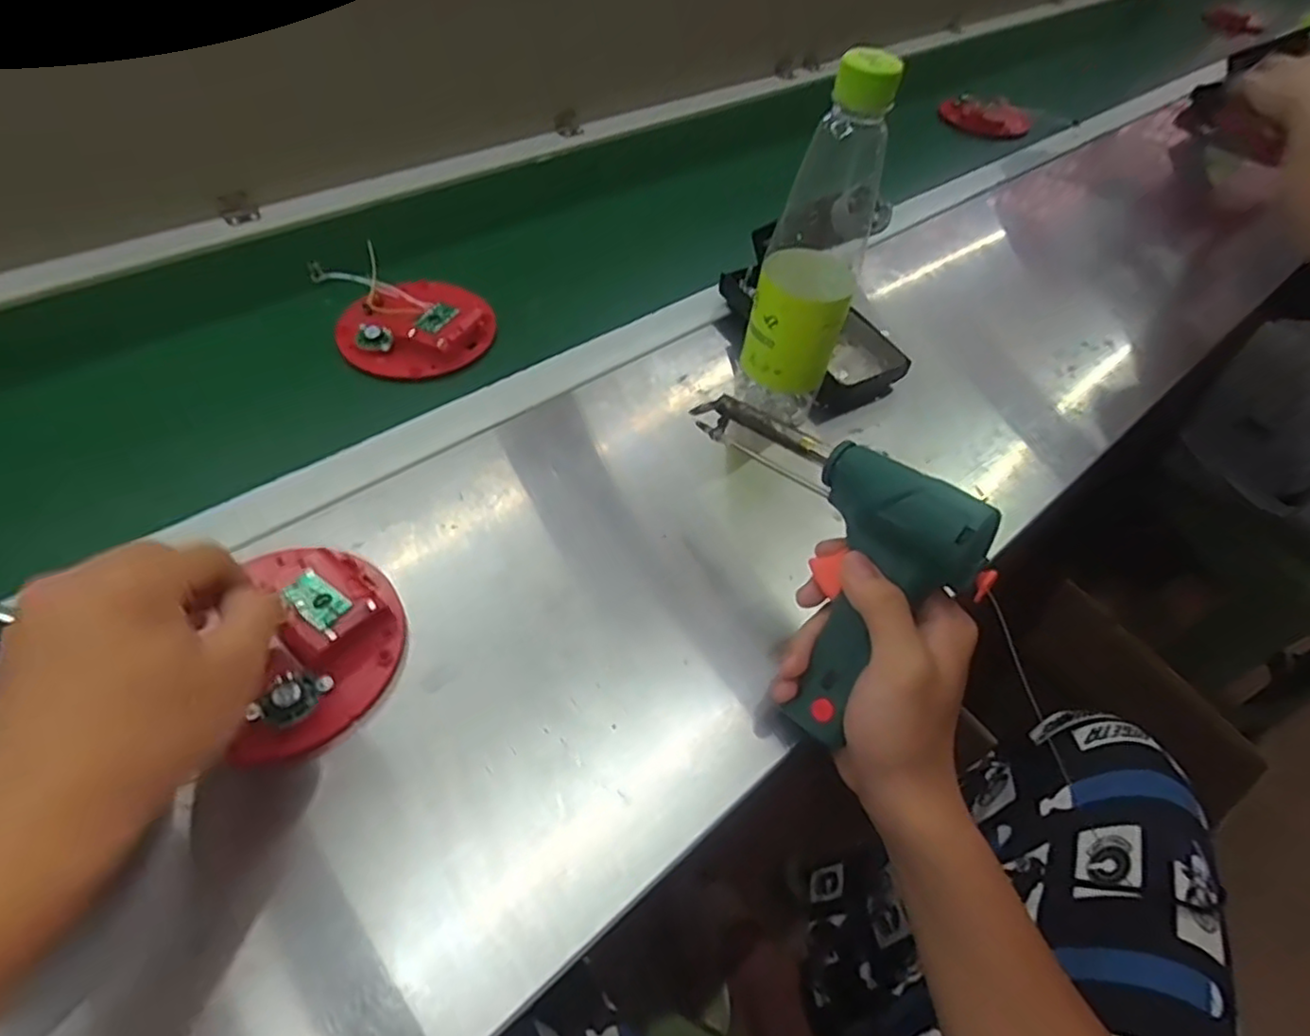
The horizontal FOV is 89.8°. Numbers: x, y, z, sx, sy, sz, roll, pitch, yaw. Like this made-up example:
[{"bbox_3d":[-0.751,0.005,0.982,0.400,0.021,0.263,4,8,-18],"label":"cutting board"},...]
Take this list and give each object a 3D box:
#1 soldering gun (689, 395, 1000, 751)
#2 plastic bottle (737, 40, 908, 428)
[{"bbox_3d":[0.104,0.000,0.357,0.043,0.123,0.204,12,54,-44],"label":"soldering gun"},{"bbox_3d":[0.101,-0.159,0.428,0.064,0.230,0.054,16,51,9],"label":"plastic bottle"}]

